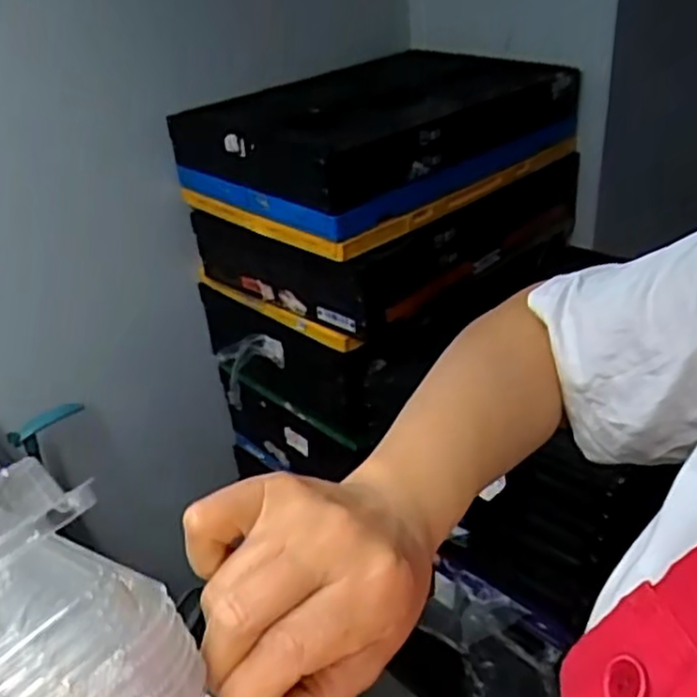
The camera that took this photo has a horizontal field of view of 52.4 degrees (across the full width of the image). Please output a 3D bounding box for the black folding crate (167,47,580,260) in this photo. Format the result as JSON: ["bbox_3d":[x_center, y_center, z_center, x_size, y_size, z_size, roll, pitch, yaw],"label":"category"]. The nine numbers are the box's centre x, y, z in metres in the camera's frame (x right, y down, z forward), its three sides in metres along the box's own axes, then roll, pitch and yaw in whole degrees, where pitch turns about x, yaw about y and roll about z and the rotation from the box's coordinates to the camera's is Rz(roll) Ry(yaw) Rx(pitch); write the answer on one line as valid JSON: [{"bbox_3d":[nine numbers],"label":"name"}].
[{"bbox_3d":[0.051,-0.325,1.077,0.536,0.152,0.303,-29,38,-33],"label":"black folding crate"}]

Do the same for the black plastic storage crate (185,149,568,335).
[{"bbox_3d":[0.081,-0.195,1.147,0.310,0.143,0.556,24,42,40],"label":"black plastic storage crate"}]

